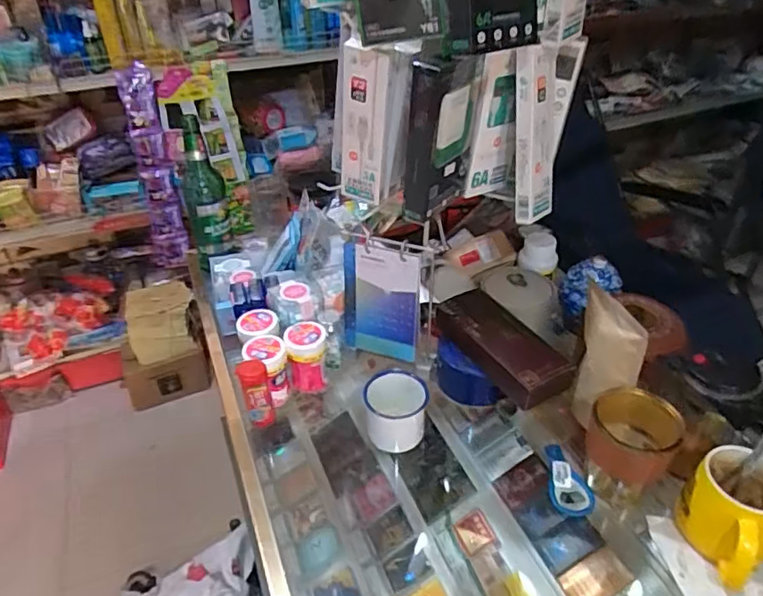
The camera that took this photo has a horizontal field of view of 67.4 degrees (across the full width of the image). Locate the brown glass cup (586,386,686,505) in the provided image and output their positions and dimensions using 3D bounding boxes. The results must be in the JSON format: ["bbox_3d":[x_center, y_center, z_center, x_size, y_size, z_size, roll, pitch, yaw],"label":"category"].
[{"bbox_3d":[0.274,0.168,0.638,0.083,0.133,0.082,-1,37,0],"label":"brown glass cup"}]

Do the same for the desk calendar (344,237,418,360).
[{"bbox_3d":[-0.002,0.005,0.756,0.101,0.169,0.018,13,39,18],"label":"desk calendar"}]

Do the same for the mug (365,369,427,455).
[{"bbox_3d":[0.018,0.137,0.696,0.074,0.075,0.066,1,37,2],"label":"mug"}]

